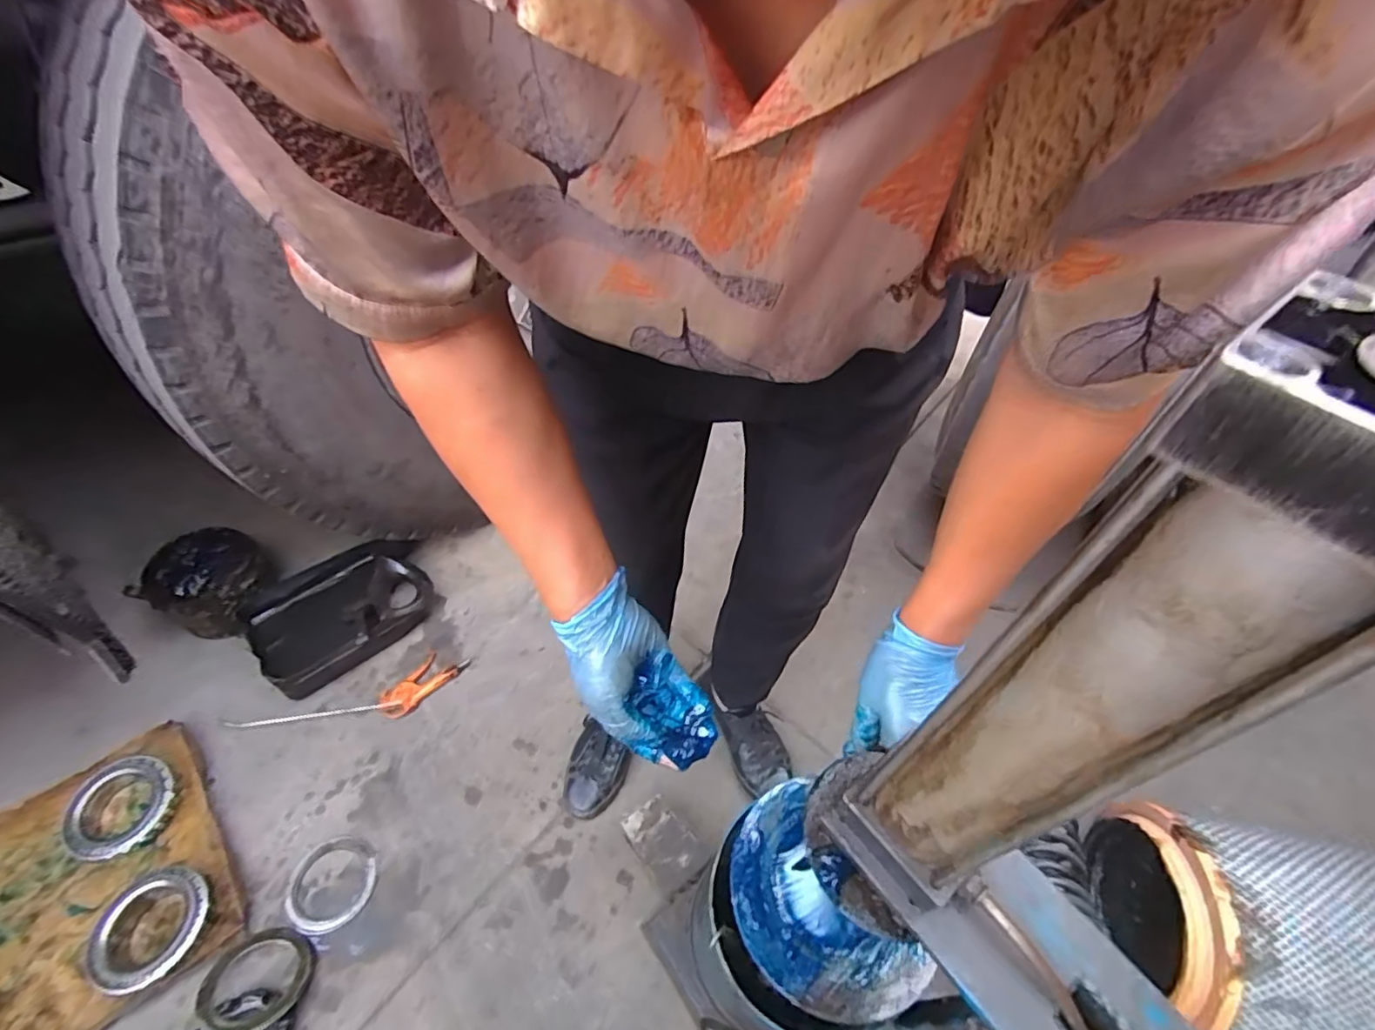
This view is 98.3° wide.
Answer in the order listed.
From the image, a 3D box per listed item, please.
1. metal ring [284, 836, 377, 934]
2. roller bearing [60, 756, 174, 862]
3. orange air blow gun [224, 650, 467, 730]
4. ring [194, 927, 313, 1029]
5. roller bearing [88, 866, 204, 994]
[{"bbox_3d":[-0.525,0.543,0.878,0.117,0.011,0.120,2,48,-2],"label":"metal ring"},{"bbox_3d":[-0.872,0.449,0.918,0.133,0.030,0.142,2,48,-2],"label":"roller bearing"},{"bbox_3d":[-0.588,0.335,1.049,0.384,0.022,0.117,-19,53,-20],"label":"orange air blow gun"},{"bbox_3d":[-0.572,0.616,0.787,0.132,0.030,0.114,6,48,1],"label":"ring"},{"bbox_3d":[-0.733,0.568,0.816,0.138,0.037,0.133,2,48,-2],"label":"roller bearing"}]

